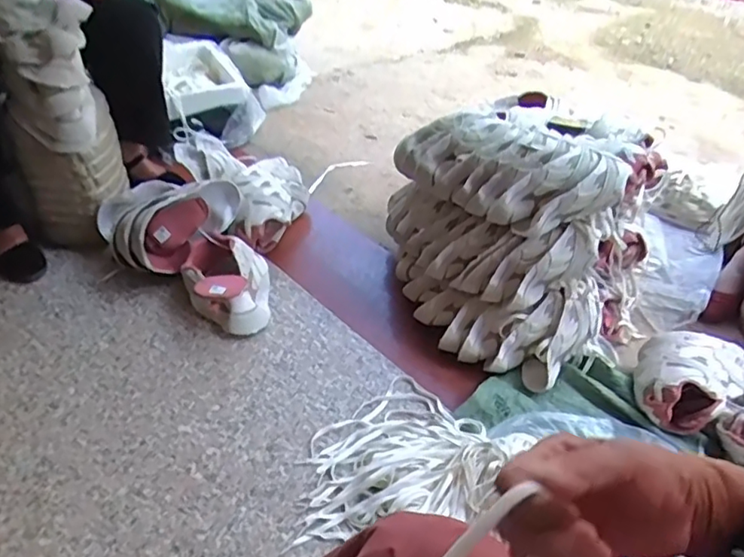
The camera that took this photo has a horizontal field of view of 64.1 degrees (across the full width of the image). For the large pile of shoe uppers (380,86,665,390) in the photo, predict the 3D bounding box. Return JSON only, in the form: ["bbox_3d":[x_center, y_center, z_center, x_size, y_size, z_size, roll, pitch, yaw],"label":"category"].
[{"bbox_3d":[0.280,-0.100,1.100,0.499,0.315,0.456,6,43,5],"label":"large pile of shoe uppers"}]

